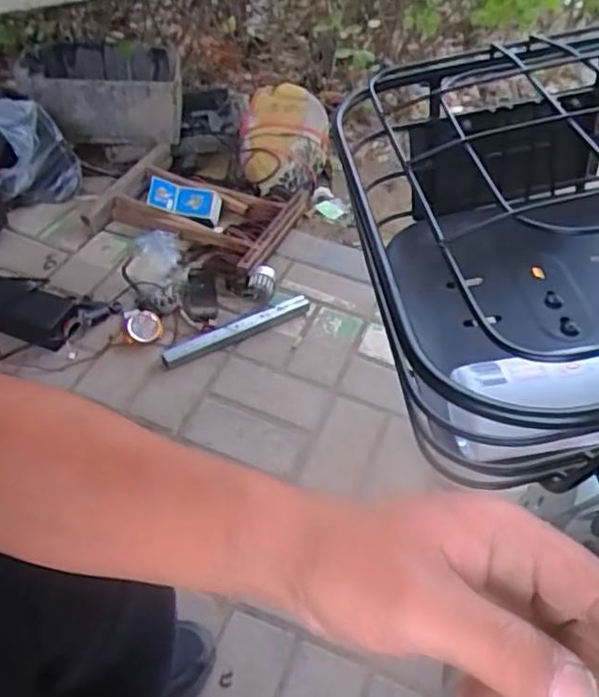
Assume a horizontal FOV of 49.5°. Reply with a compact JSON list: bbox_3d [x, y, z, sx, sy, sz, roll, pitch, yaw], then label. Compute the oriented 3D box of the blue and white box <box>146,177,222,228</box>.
[{"bbox_3d":[-0.242,-0.312,1.374,0.154,0.070,0.045,17,6,-6],"label":"blue and white box"}]

